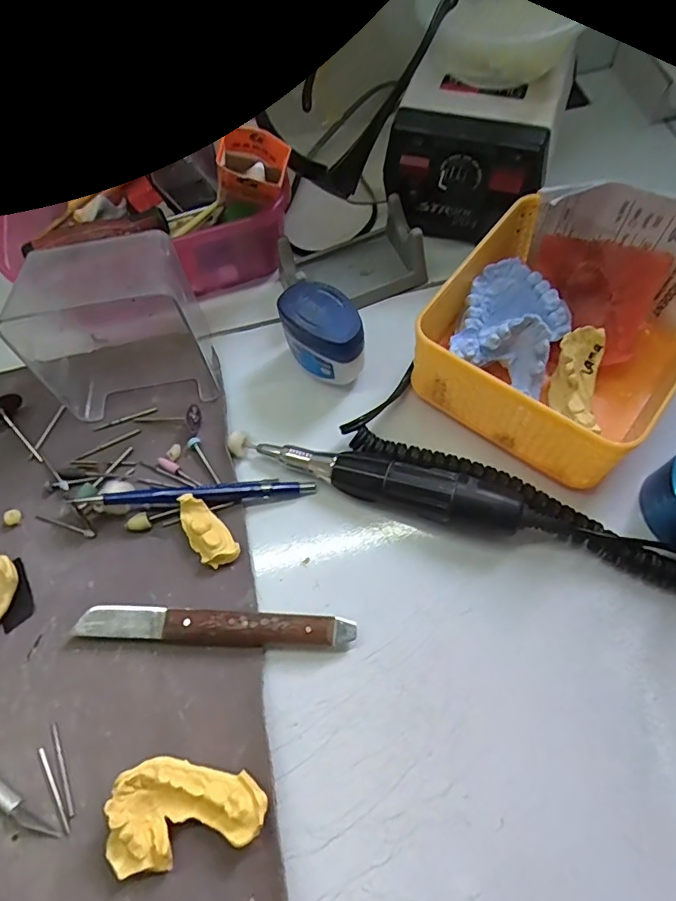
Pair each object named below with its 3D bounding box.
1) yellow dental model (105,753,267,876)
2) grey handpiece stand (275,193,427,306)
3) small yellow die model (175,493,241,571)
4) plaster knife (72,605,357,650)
[{"bbox_3d":[-0.069,0.167,0.241,0.072,0.022,0.042,-9,66,-1],"label":"yellow dental model"},{"bbox_3d":[0.007,-0.136,0.361,0.094,0.041,0.062,-18,67,-5],"label":"grey handpiece stand"},{"bbox_3d":[-0.076,0.047,0.297,0.021,0.019,0.044,-37,70,-12],"label":"small yellow die model"},{"bbox_3d":[-0.066,0.095,0.278,0.149,0.016,0.017,2,67,4],"label":"plaster knife"}]

